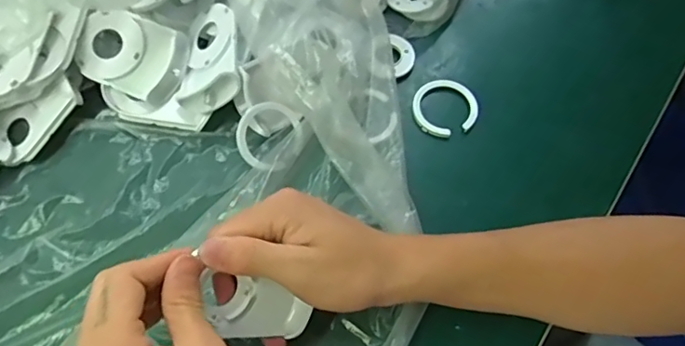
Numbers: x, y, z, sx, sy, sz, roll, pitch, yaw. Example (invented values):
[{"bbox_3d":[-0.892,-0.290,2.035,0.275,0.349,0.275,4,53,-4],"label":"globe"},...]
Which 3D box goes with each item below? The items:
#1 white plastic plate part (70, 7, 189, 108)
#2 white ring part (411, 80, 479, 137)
[{"bbox_3d":[-0.158,-0.090,0.405,0.076,0.011,0.057,25,90,-2],"label":"white plastic plate part"},{"bbox_3d":[0.082,-0.052,0.430,0.051,0.011,0.051,1,65,-3],"label":"white ring part"}]

